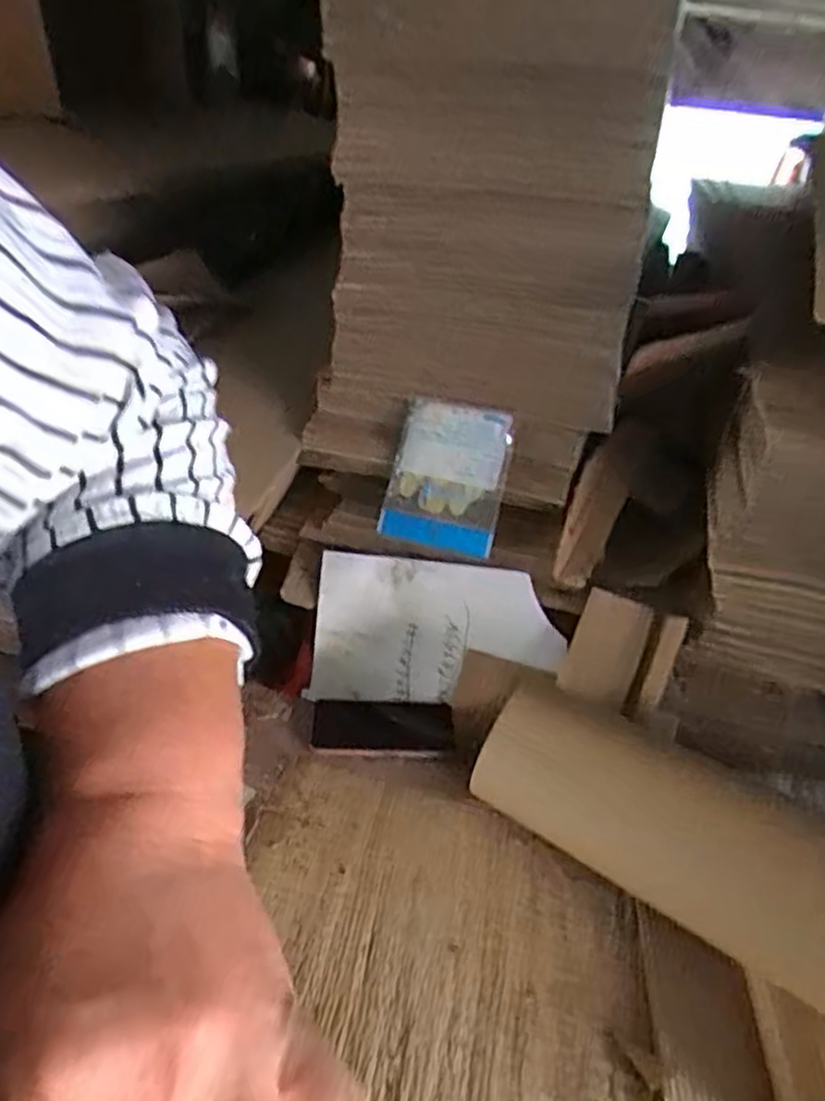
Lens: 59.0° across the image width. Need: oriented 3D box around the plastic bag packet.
[{"bbox_3d":[0.042,-0.087,0.887,0.144,0.175,0.023,18,12,20],"label":"plastic bag packet"}]

